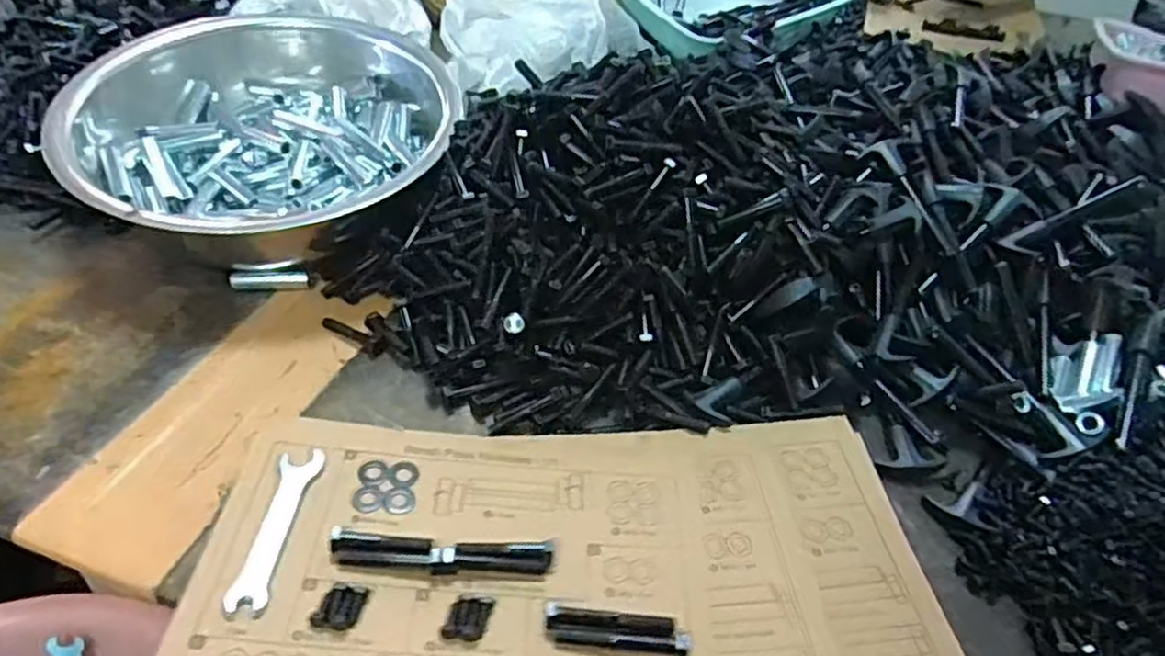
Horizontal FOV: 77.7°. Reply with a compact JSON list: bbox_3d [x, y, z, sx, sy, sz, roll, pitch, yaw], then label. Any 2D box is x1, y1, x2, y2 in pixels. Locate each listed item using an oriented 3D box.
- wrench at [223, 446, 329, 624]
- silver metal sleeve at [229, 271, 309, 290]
[{"bbox_3d":[-0.183,0.120,0.438,0.025,0.008,0.111,4,43,-3],"label":"wrench"},{"bbox_3d":[-0.277,-0.042,0.643,0.065,0.016,0.017,-1,44,-8],"label":"silver metal sleeve"}]

